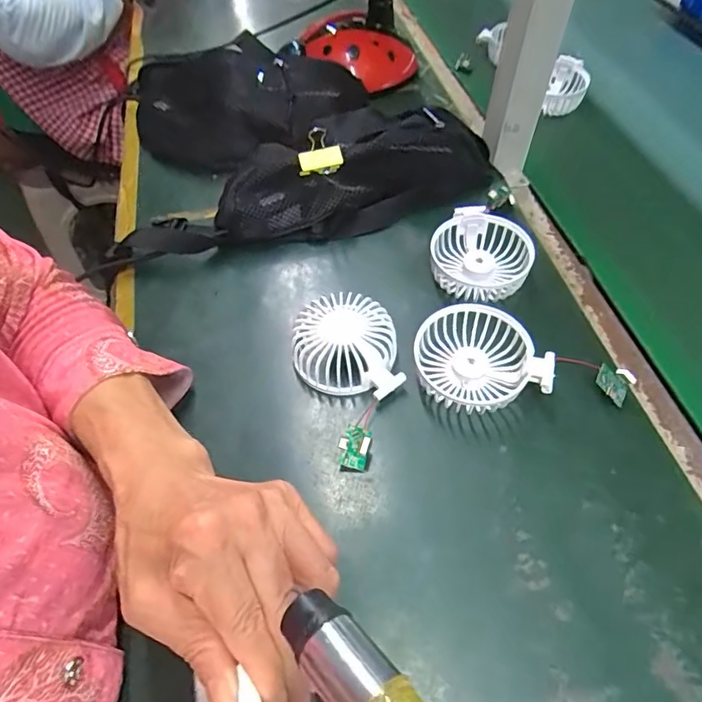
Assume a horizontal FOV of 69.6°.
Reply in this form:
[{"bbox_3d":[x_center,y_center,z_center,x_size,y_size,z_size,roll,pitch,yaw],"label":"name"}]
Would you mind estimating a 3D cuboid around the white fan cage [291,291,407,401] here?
[{"bbox_3d":[0.000,-0.007,0.418,0.094,0.038,0.083,12,56,11],"label":"white fan cage"}]

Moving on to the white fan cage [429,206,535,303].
[{"bbox_3d":[0.121,-0.086,0.470,0.086,0.040,0.086,-1,55,2],"label":"white fan cage"}]

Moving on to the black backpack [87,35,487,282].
[{"bbox_3d":[-0.072,-0.243,0.562,0.395,0.080,0.284,-11,55,-5],"label":"black backpack"}]

